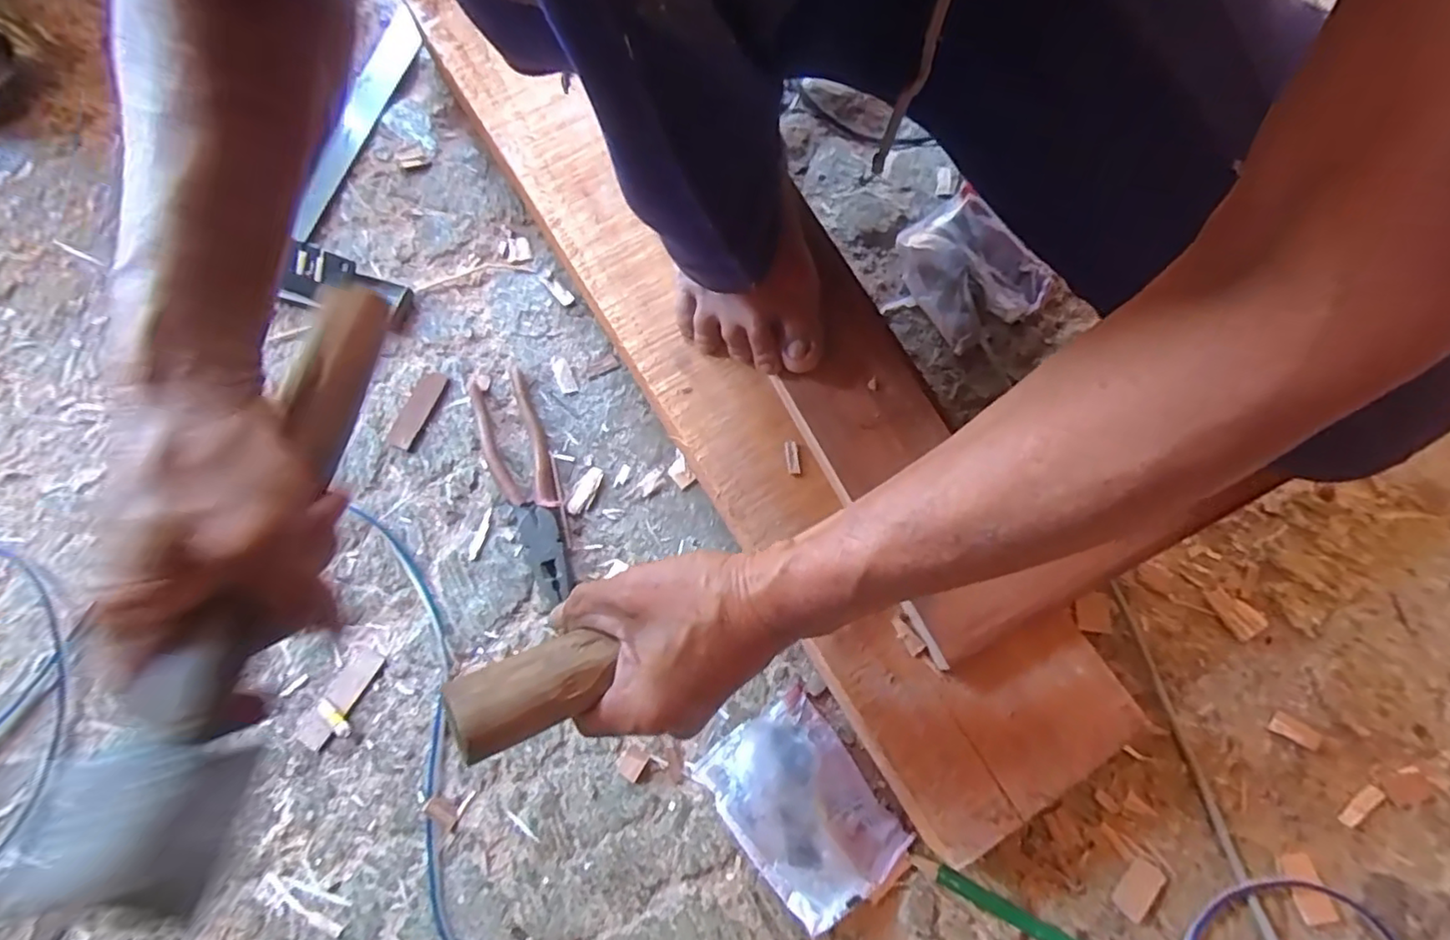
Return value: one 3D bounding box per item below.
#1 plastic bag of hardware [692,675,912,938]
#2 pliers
[{"bbox_3d":[0.053,0.231,0.445,0.093,0.013,0.128,-36,76,-9],"label":"plastic bag of hardware"},{"bbox_3d":[-0.158,0.007,0.515,0.046,0.019,0.191,-20,74,-5],"label":"pliers"}]

